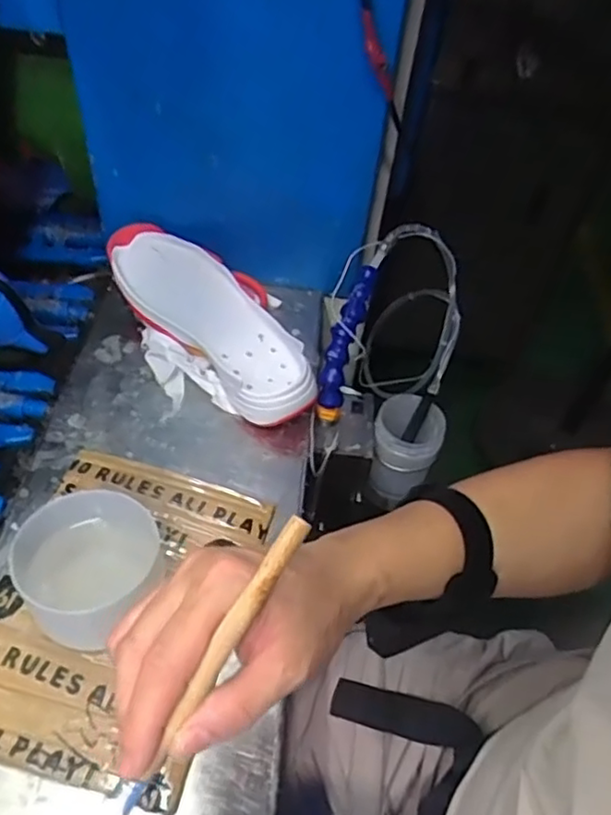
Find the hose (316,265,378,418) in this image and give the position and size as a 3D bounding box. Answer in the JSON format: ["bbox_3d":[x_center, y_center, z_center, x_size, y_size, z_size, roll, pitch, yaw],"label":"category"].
[{"bbox_3d":[0.037,-0.061,0.600,0.023,0.035,0.144,17,92,12],"label":"hose"}]

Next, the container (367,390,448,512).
[{"bbox_3d":[0.110,0.050,0.725,0.071,0.113,0.071,16,50,5],"label":"container"}]

